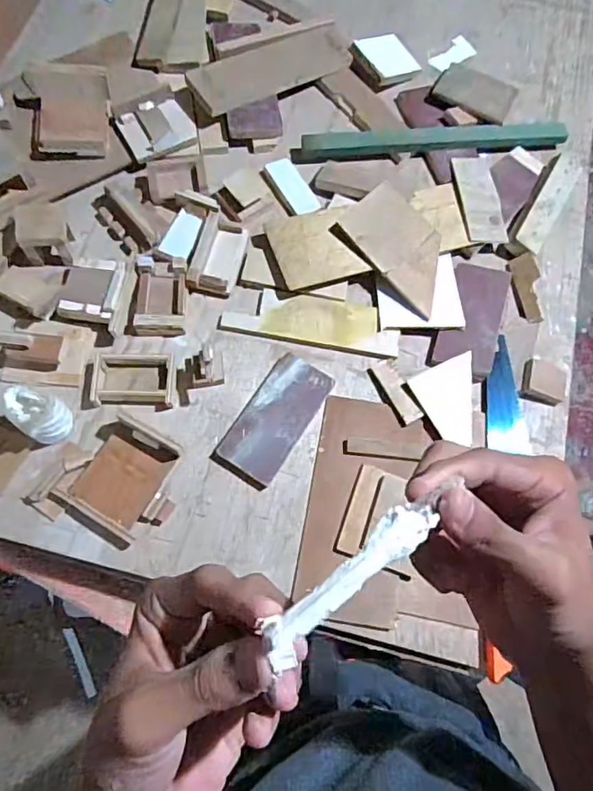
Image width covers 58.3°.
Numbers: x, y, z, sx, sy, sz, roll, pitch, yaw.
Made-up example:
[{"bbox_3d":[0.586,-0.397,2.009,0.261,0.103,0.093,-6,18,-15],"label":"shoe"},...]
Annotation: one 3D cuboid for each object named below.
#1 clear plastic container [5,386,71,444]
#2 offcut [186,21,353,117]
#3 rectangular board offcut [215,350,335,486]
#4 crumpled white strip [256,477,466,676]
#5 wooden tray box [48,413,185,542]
[{"bbox_3d":[-0.351,0.022,0.728,0.063,0.094,0.062,40,73,11],"label":"clear plastic container"},{"bbox_3d":[-0.042,-0.597,0.969,0.308,0.014,0.089,-28,95,-14],"label":"offcut"},{"bbox_3d":[-0.030,0.032,0.791,0.095,0.012,0.193,32,72,8],"label":"rectangular board offcut"},{"bbox_3d":[0.027,0.068,0.212,0.093,0.008,0.016,-34,74,-25],"label":"crumpled white strip"},{"bbox_3d":[-0.243,0.109,0.733,0.113,0.032,0.142,30,71,8],"label":"wooden tray box"}]

